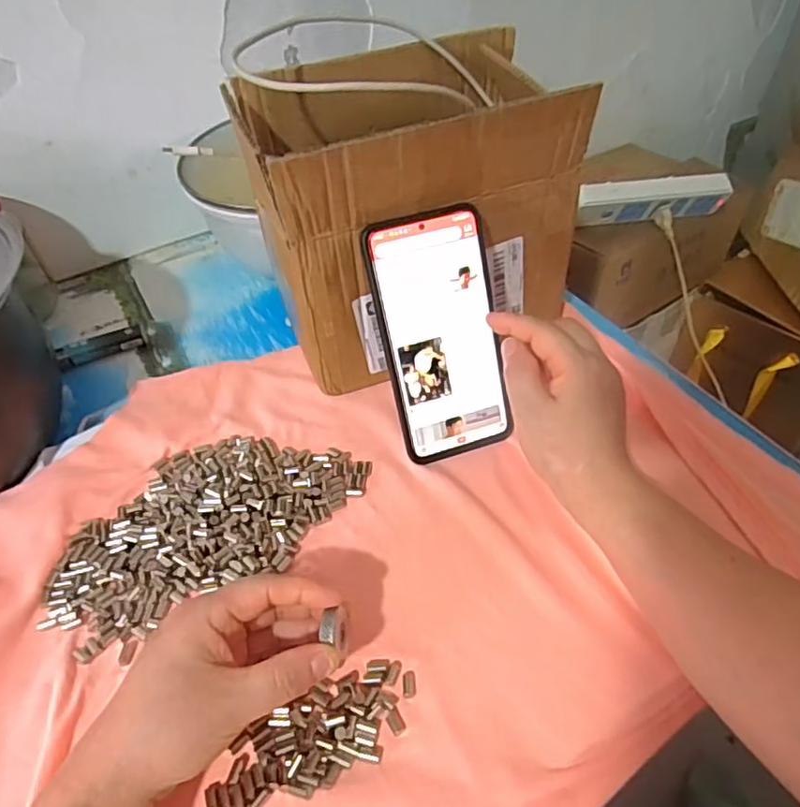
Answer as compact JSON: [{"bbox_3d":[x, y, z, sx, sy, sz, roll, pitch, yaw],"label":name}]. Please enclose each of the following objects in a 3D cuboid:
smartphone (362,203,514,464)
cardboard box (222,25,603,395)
[{"bbox_3d":[0.027,-0.041,0.400,0.076,0.160,0.009,-14,20,-7],"label":"smartphone"},{"bbox_3d":[0.014,-0.127,0.446,0.204,0.198,0.136,-17,47,-11],"label":"cardboard box"}]

